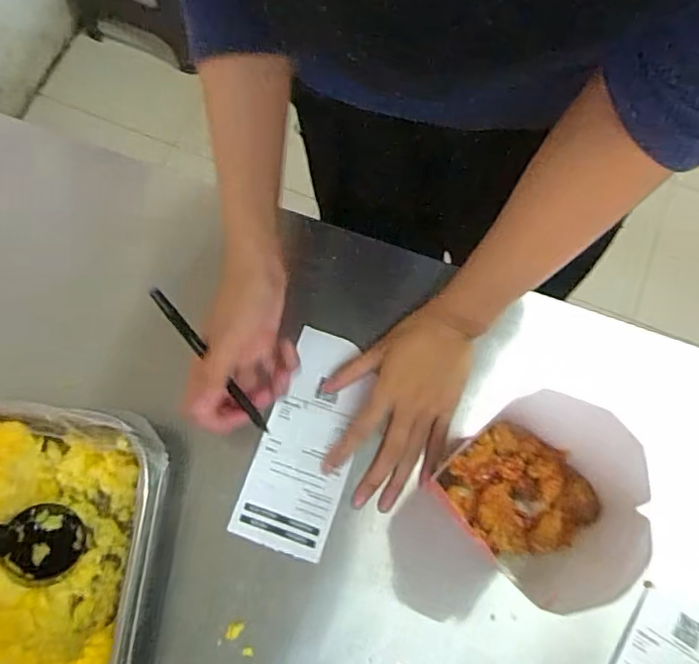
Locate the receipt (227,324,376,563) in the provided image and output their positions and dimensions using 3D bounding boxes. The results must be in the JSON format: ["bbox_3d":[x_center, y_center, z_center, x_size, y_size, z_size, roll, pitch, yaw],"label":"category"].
[{"bbox_3d":[-0.037,0.089,0.494,0.078,0.008,0.183,13,73,3],"label":"receipt"}]

